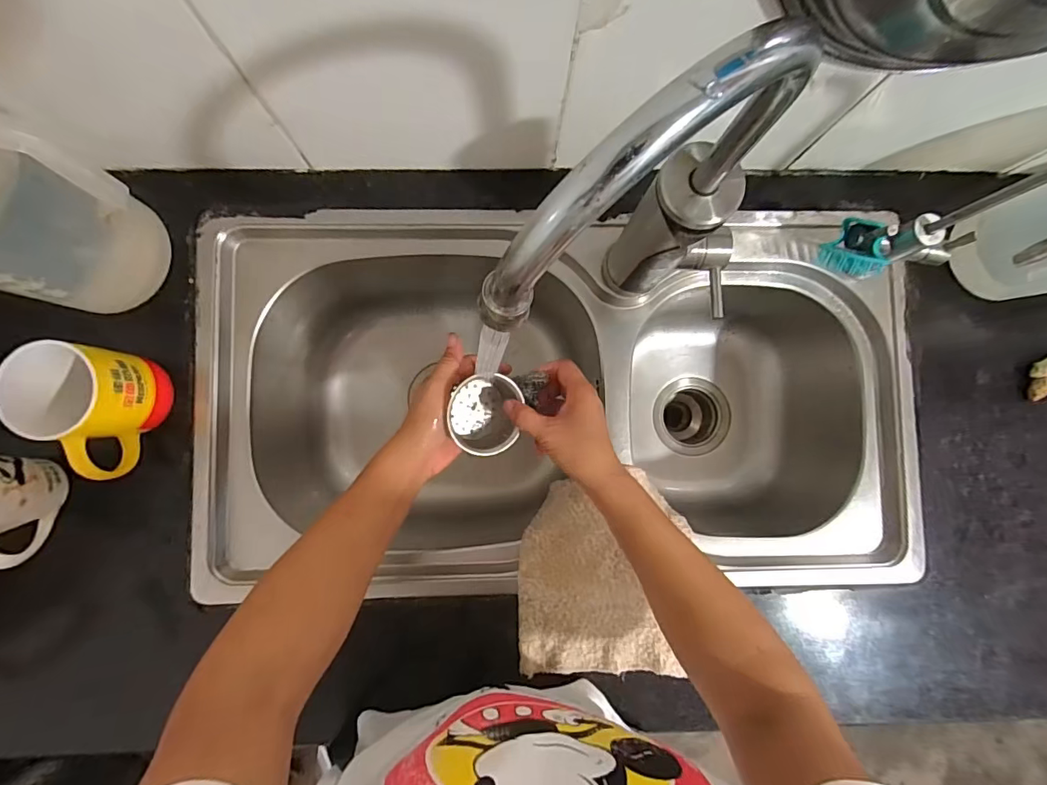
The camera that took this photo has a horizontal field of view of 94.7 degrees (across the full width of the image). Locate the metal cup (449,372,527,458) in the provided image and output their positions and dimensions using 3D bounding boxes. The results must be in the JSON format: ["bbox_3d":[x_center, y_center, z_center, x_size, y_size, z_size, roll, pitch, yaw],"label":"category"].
[{"bbox_3d":[-0.037,0.021,0.457,0.063,0.057,0.071,5,86,-2],"label":"metal cup"}]

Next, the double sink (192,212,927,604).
[{"bbox_3d":[0.034,0.014,0.590,0.727,0.226,0.375,-1,86,-3],"label":"double sink"}]

